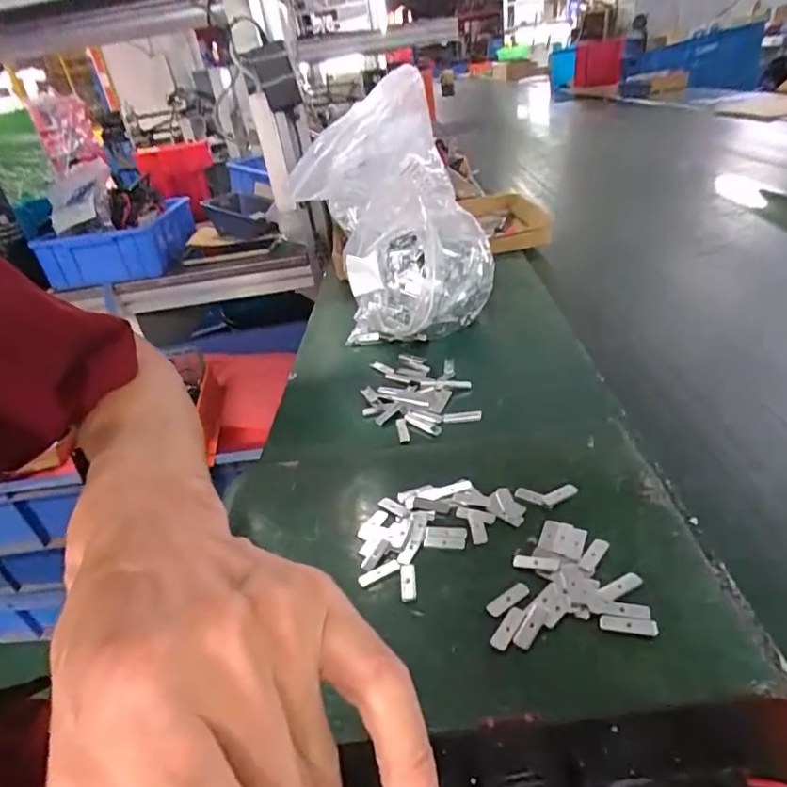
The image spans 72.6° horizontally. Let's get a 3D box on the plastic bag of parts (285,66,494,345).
[{"bbox_3d":[0.005,-0.176,0.557,0.147,0.232,0.193,-22,34,-20],"label":"plastic bag of parts"}]

